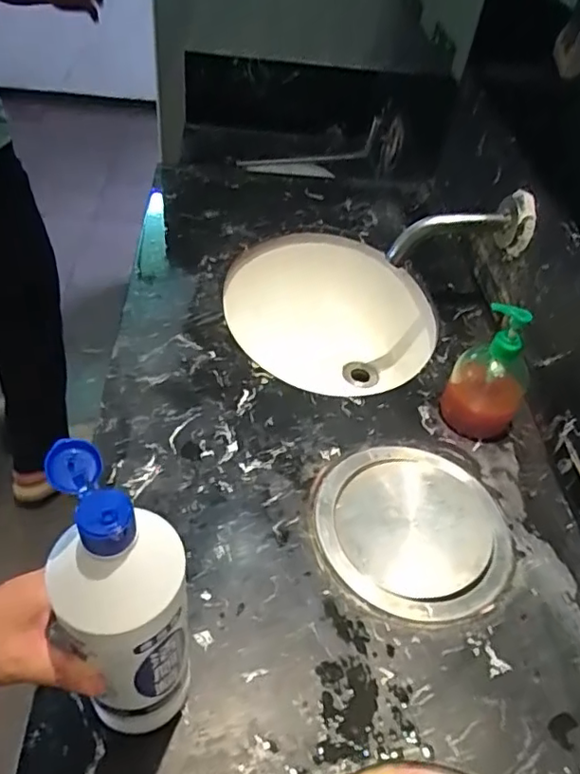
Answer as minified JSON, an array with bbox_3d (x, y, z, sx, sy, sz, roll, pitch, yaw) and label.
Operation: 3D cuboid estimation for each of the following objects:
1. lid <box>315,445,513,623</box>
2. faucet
[{"bbox_3d":[0.128,0.141,0.611,0.193,0.009,0.193,7,46,0],"label":"lid"},{"bbox_3d":[0.224,-0.207,0.788,0.185,0.080,0.055,-7,46,5],"label":"faucet"}]

